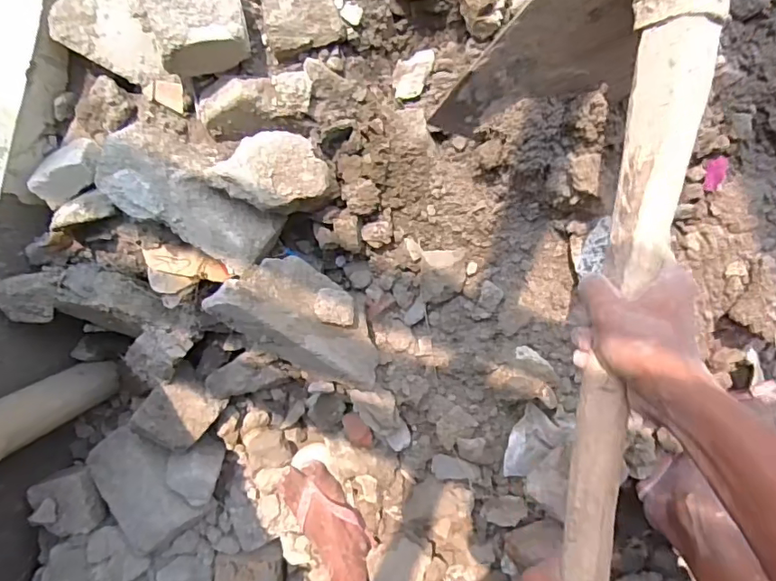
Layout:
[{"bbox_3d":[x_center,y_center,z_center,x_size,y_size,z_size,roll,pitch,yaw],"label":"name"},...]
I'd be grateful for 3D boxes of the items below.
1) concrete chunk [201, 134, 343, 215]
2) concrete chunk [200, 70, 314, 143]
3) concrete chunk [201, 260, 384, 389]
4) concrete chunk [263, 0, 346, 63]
[{"bbox_3d":[-0.133,-0.136,0.610,0.136,0.078,0.086,3,97,2],"label":"concrete chunk"},{"bbox_3d":[-0.157,-0.221,0.615,0.136,0.046,0.066,-8,96,3],"label":"concrete chunk"},{"bbox_3d":[-0.098,0.026,0.664,0.223,0.068,0.134,41,56,-25],"label":"concrete chunk"},{"bbox_3d":[-0.101,-0.314,0.600,0.085,0.037,0.071,-18,96,4],"label":"concrete chunk"}]

